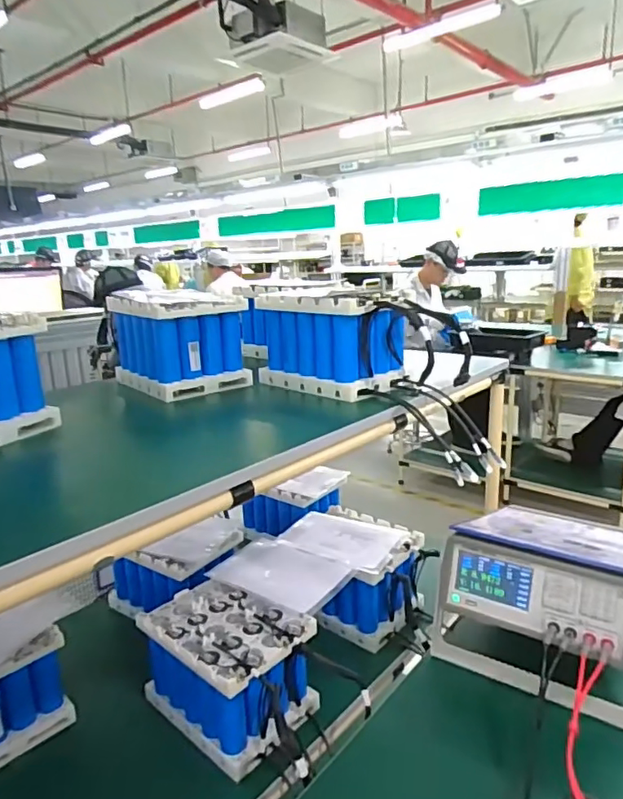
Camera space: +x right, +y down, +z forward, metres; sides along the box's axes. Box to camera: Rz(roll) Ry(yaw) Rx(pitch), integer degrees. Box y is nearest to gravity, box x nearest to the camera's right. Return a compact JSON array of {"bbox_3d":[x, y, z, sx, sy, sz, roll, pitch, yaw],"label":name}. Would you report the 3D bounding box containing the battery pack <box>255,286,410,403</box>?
[{"bbox_3d":[0.043,-0.109,1.005,0.265,0.165,0.164,10,19,37],"label":"battery pack"}]

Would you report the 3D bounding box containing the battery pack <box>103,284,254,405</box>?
[{"bbox_3d":[-0.248,-0.110,1.051,0.188,0.171,0.197,-15,20,-40],"label":"battery pack"}]

